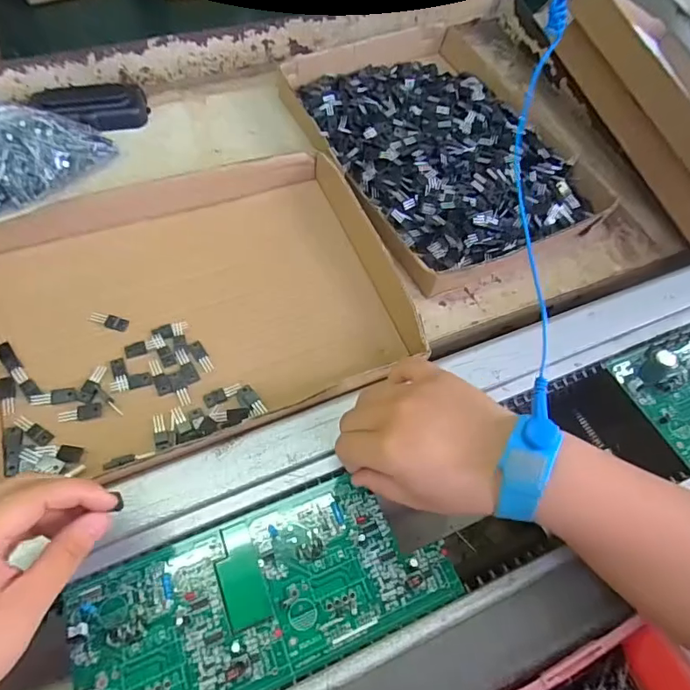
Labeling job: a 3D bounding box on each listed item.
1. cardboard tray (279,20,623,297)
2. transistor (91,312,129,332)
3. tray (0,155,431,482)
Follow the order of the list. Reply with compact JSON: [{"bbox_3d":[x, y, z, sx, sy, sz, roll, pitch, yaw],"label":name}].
[{"bbox_3d":[0.094,-0.215,0.510,0.248,0.052,0.332,-21,59,-16],"label":"cardboard tray"},{"bbox_3d":[-0.182,-0.019,0.378,0.028,0.006,0.010,14,56,7],"label":"transistor"},{"bbox_3d":[-0.117,-0.038,0.379,0.310,0.039,0.221,-18,58,-14],"label":"tray"}]

